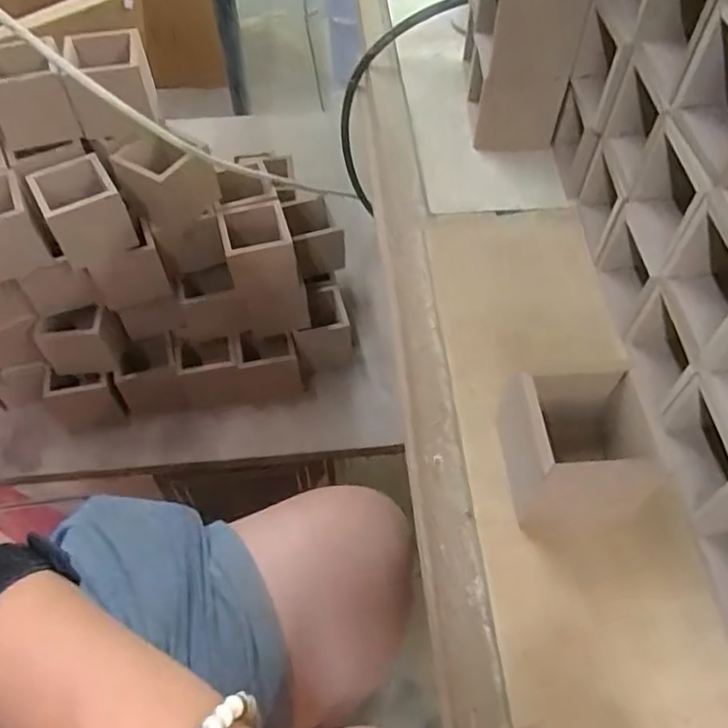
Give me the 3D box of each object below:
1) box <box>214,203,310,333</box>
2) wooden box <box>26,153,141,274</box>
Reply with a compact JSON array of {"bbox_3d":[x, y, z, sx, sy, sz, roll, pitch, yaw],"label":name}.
[{"bbox_3d":[-0.097,-0.090,0.625,0.065,0.117,0.065,-14,57,-9],"label":"box"},{"bbox_3d":[-0.240,-0.132,0.545,0.061,0.061,0.063,-25,59,-16],"label":"wooden box"}]

